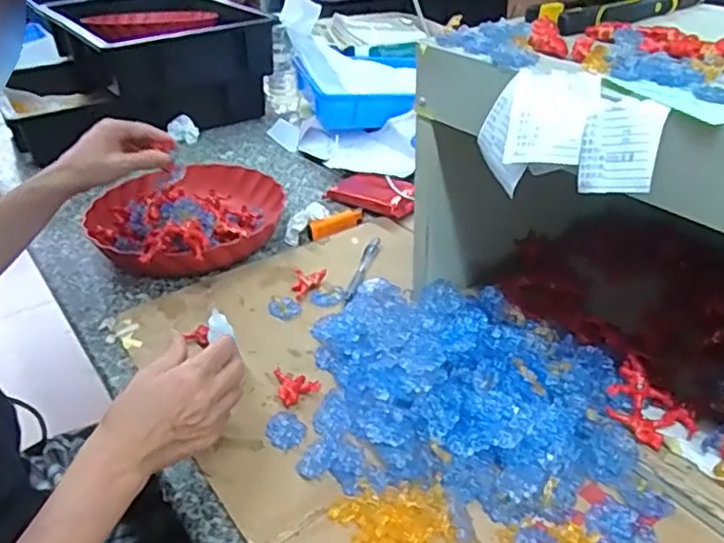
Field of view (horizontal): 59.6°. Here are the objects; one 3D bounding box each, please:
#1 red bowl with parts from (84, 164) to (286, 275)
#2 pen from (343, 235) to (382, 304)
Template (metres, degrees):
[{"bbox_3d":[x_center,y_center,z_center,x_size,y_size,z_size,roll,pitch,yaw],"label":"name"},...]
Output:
[{"bbox_3d":[-0.221,-0.078,0.796,0.237,0.079,0.257,-1,33,1],"label":"red bowl with parts"},{"bbox_3d":[0.002,-0.003,0.724,0.016,0.012,0.140,6,34,13],"label":"pen"}]

